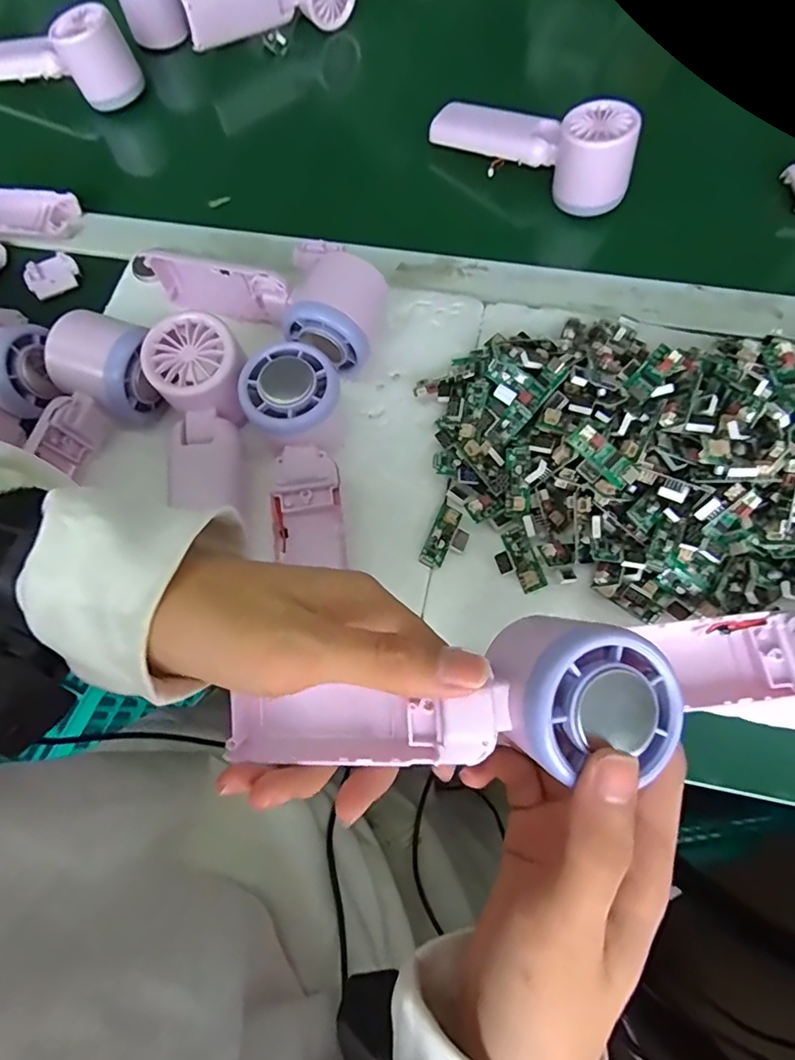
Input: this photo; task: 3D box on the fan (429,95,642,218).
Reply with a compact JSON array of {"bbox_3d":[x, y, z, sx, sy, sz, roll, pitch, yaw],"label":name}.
[{"bbox_3d":[0.107,-0.310,0.413,0.162,0.053,0.047,30,74,12],"label":"fan"}]

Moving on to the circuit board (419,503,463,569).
[{"bbox_3d":[0.026,0.004,0.314,0.014,0.008,0.038,22,73,10],"label":"circuit board"}]

